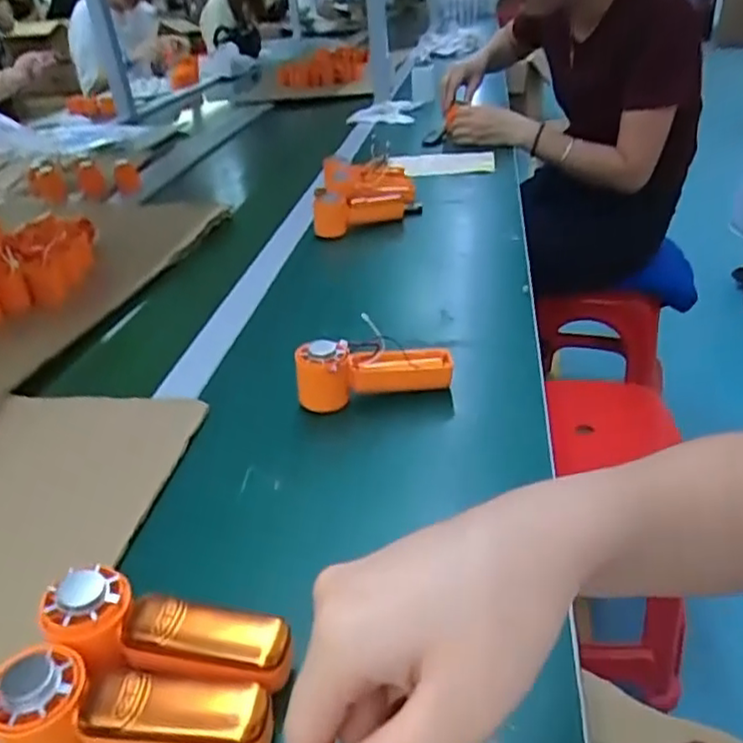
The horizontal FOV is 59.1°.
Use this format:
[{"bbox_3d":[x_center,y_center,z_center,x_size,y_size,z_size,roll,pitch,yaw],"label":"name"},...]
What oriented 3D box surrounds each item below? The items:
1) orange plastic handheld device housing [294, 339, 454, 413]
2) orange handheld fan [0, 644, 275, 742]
[{"bbox_3d":[0.003,0.005,0.552,0.131,0.060,0.043,-6,32,-1],"label":"orange plastic handheld device housing"},{"bbox_3d":[-0.109,0.162,0.306,0.124,0.048,0.044,-5,32,1],"label":"orange handheld fan"}]

